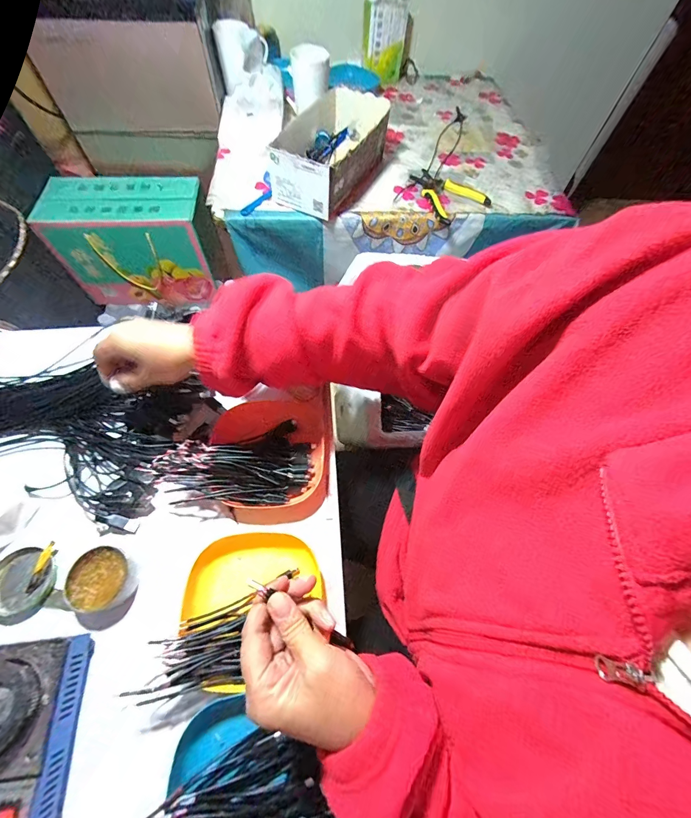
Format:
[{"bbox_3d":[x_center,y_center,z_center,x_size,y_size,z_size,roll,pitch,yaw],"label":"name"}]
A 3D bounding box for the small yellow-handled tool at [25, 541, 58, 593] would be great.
[{"bbox_3d":[-0.336,0.174,0.371,0.013,0.006,0.051,12,64,2],"label":"small yellow-handled tool"}]

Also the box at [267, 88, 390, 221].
[{"bbox_3d":[-0.022,-0.490,0.640,0.151,0.098,0.246,24,65,8],"label":"box"}]

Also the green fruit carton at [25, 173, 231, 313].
[{"bbox_3d":[-0.495,-0.406,0.836,0.329,0.246,0.159,-2,64,-5],"label":"green fruit carton"}]

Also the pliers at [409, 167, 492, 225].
[{"bbox_3d":[0.198,-0.429,0.671,0.161,0.015,0.103,32,66,11],"label":"pliers"}]

